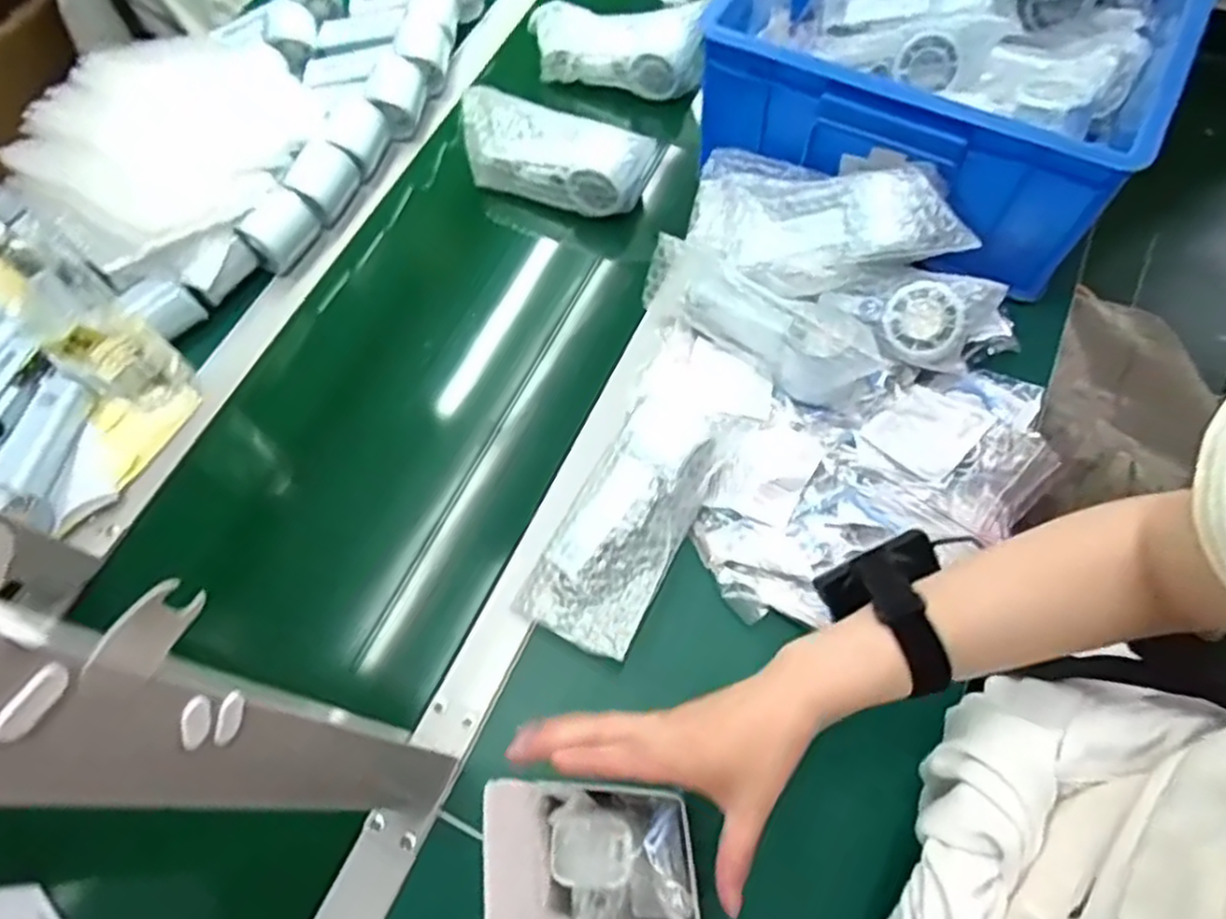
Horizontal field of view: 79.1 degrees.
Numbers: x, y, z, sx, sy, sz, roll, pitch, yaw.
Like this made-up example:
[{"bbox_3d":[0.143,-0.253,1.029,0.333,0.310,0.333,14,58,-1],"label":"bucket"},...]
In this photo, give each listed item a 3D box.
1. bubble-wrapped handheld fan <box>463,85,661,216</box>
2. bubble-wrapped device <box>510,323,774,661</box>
[{"bbox_3d":[-0.055,-0.291,0.710,0.191,0.060,0.067,22,68,13],"label":"bubble-wrapped handheld fan"},{"bbox_3d":[0.030,0.004,0.561,0.113,0.045,0.275,28,70,15],"label":"bubble-wrapped device"}]

